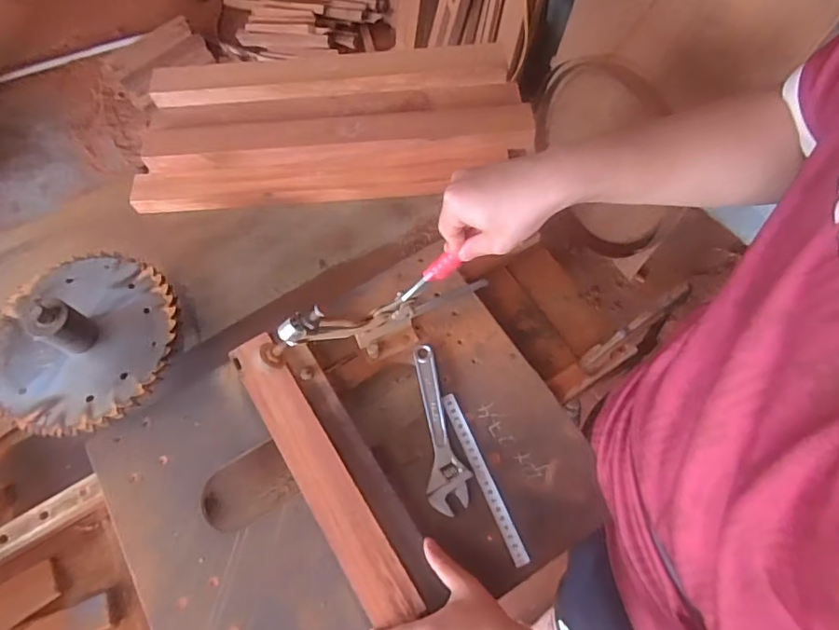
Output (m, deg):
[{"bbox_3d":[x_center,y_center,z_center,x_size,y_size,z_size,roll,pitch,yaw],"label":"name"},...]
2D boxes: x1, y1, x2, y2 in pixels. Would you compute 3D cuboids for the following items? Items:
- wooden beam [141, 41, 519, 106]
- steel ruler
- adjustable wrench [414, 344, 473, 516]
[{"bbox_3d":[-0.144,-0.370,0.845,0.543,0.044,0.053,-1,66,3],"label":"wooden beam"},{"bbox_3d":[0.072,0.181,0.620,0.018,0.005,0.197,-22,69,-9],"label":"steel ruler"},{"bbox_3d":[0.026,0.126,0.640,0.047,0.008,0.194,-6,66,1],"label":"adjustable wrench"}]

